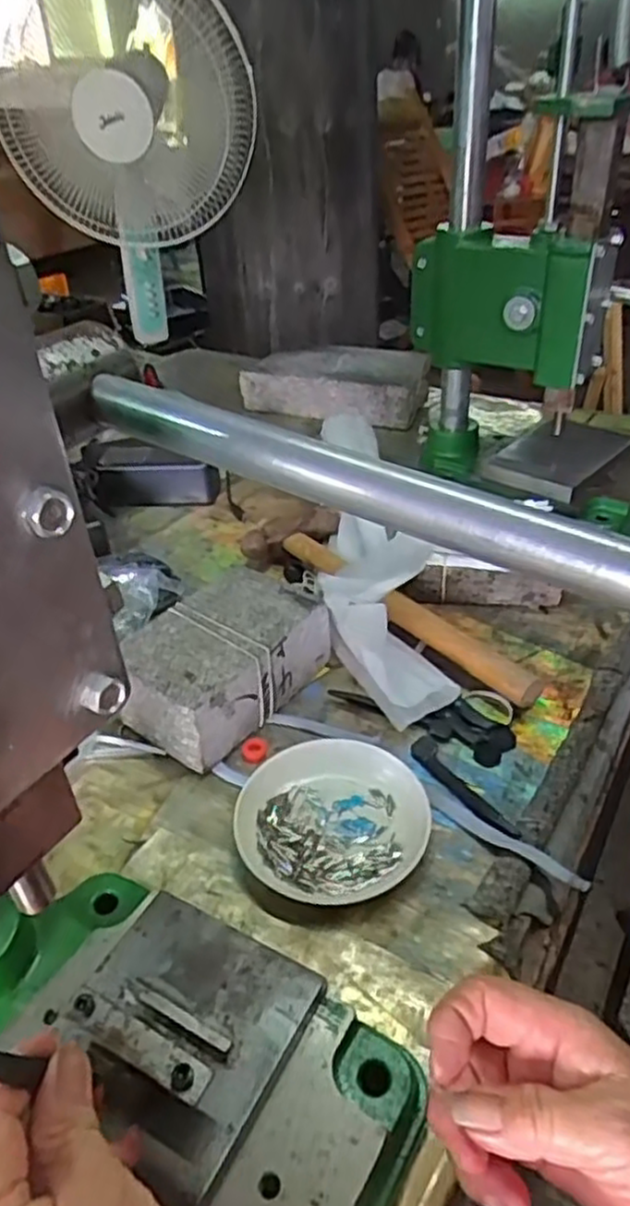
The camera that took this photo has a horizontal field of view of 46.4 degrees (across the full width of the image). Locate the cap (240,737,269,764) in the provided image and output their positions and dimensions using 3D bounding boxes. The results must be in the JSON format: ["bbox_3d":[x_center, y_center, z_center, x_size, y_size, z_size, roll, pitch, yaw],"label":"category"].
[{"bbox_3d":[-0.044,0.105,0.528,0.019,0.004,0.022,7,38,18],"label":"cap"}]

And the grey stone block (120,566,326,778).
[{"bbox_3d":[-0.071,0.042,0.559,0.098,0.065,0.146,23,43,32],"label":"grey stone block"}]

